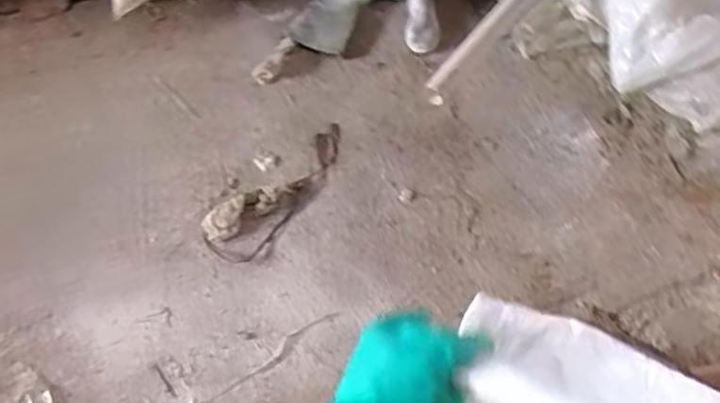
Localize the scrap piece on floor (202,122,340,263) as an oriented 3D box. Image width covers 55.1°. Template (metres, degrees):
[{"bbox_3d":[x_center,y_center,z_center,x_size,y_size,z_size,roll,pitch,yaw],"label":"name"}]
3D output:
[{"bbox_3d":[-0.196,-0.034,1.754,0.152,0.032,0.473,34,59,19],"label":"scrap piece on floor"}]

